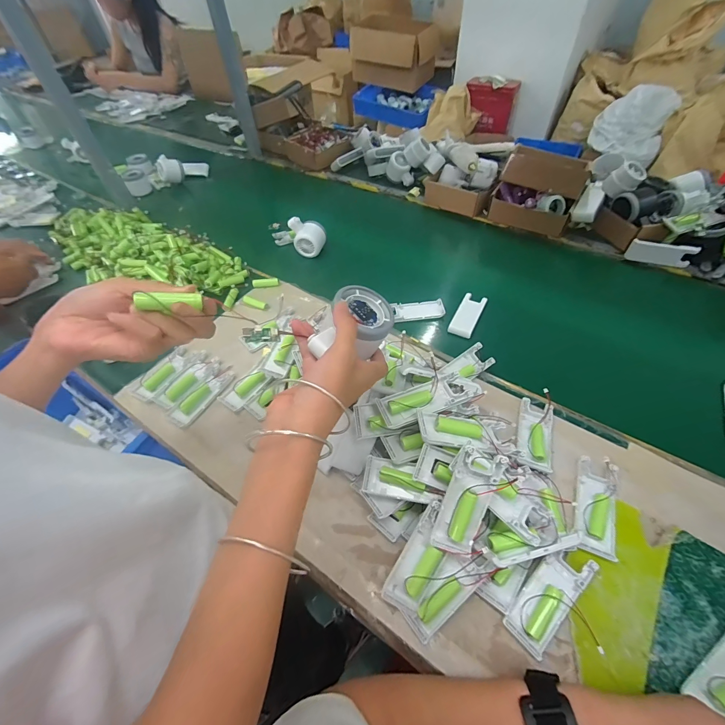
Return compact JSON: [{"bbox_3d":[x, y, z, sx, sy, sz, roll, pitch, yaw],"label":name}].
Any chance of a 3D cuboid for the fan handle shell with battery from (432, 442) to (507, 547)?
[{"bbox_3d":[0.098,0.127,0.315,0.041,0.019,0.102,18,99,17],"label":"fan handle shell with battery"}]

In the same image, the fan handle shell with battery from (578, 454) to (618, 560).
[{"bbox_3d":[0.260,0.157,0.374,0.042,0.015,0.107,17,55,16],"label":"fan handle shell with battery"}]

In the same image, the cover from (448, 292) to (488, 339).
[{"bbox_3d":[0.185,-0.084,0.592,0.041,0.017,0.098,22,56,19],"label":"cover"}]

